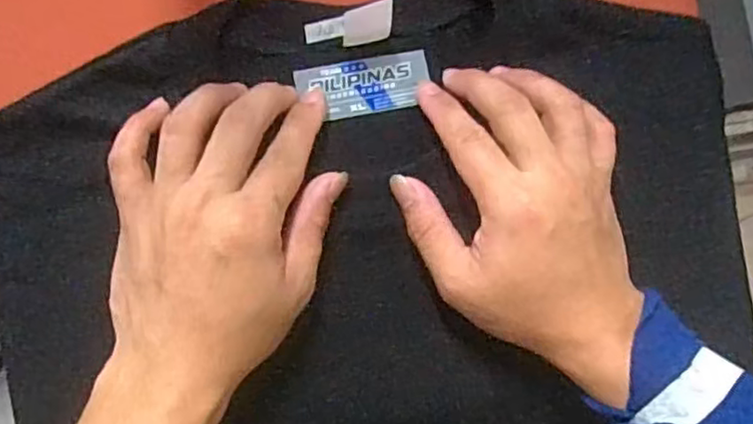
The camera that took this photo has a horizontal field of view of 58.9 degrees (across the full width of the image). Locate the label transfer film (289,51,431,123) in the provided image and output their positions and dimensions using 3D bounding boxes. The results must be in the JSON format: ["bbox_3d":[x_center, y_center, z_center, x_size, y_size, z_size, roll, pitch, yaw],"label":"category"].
[{"bbox_3d":[-0.006,-0.066,0.349,0.067,0.004,0.029,-11,88,-8],"label":"label transfer film"}]

